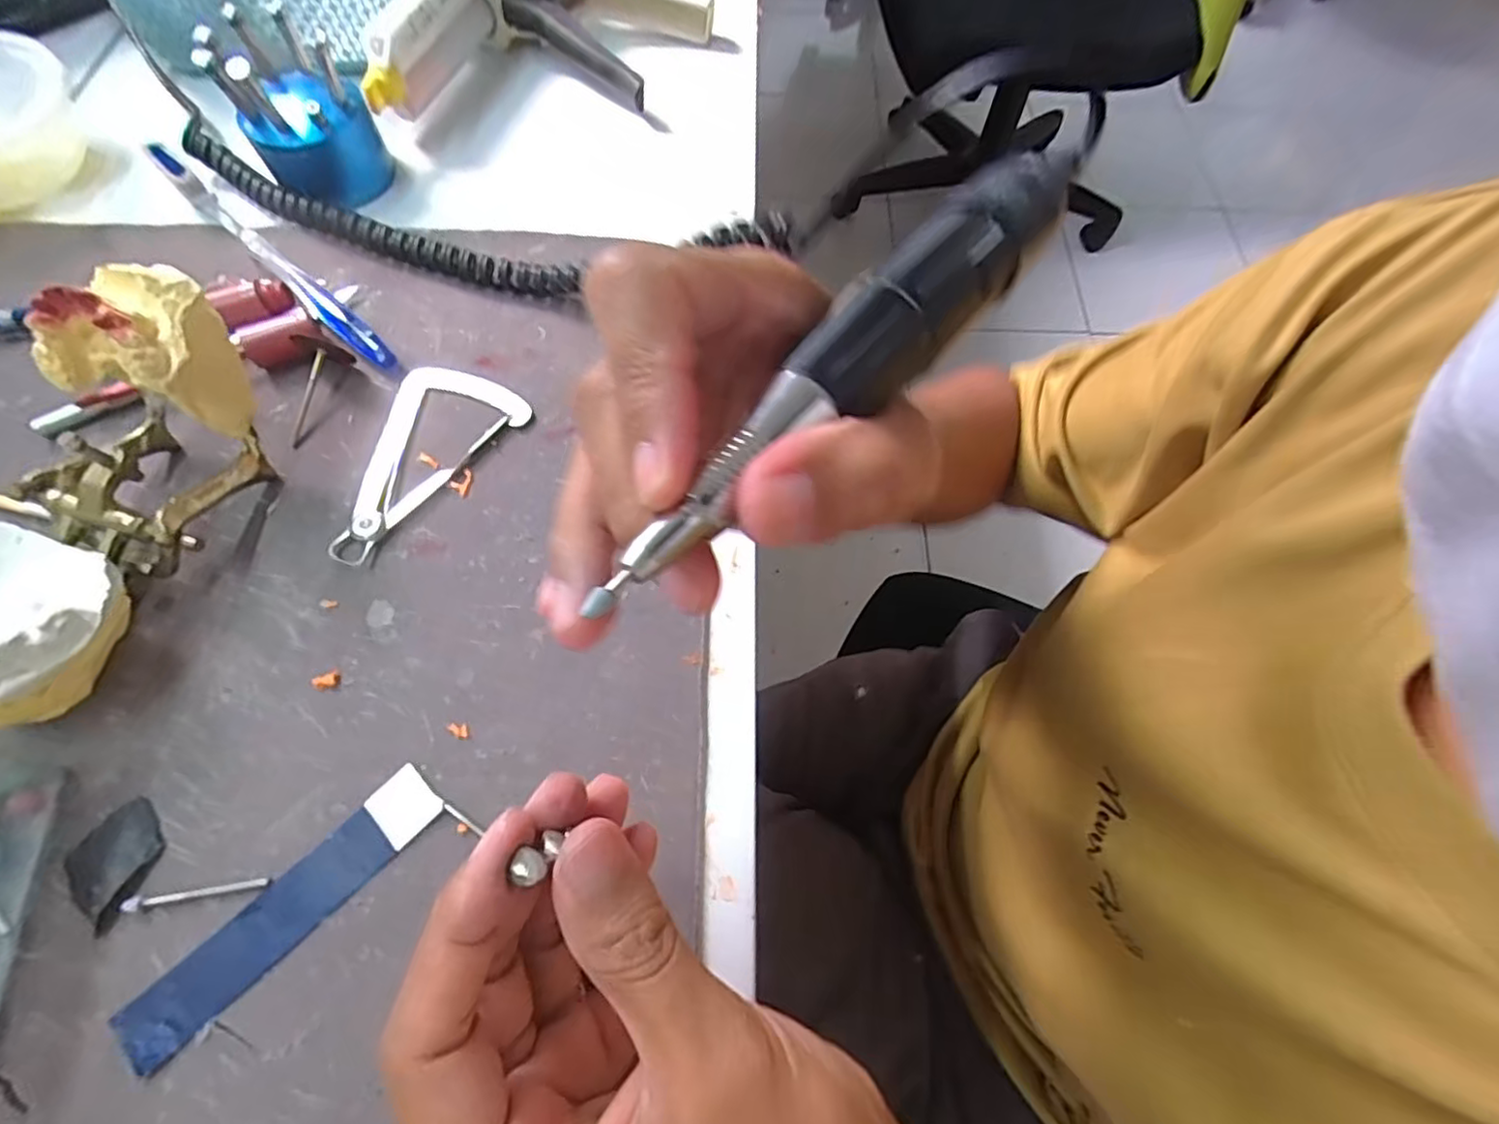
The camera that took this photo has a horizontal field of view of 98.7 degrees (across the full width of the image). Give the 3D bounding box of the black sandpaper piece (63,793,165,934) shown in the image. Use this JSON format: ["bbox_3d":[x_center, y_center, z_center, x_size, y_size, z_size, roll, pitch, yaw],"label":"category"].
[{"bbox_3d":[-0.204,0.096,0.207,0.026,0.005,0.031,-39,73,-18],"label":"black sandpaper piece"}]

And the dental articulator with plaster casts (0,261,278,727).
[{"bbox_3d":[-0.231,-0.022,0.223,0.067,0.075,0.154,17,66,6],"label":"dental articulator with plaster casts"}]

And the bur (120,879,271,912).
[{"bbox_3d":[-0.176,0.106,0.205,0.041,0.004,0.005,-6,66,-5],"label":"bur"}]

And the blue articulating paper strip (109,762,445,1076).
[{"bbox_3d":[-0.146,0.109,0.205,0.021,0.004,0.102,42,70,15],"label":"blue articulating paper strip"}]

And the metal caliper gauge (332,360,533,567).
[{"bbox_3d":[-0.148,-0.049,0.276,0.059,0.005,0.098,37,69,14],"label":"metal caliper gauge"}]

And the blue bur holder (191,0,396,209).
[{"bbox_3d":[-0.225,-0.227,0.322,0.052,0.068,0.052,1,65,-2],"label":"blue bur holder"}]

